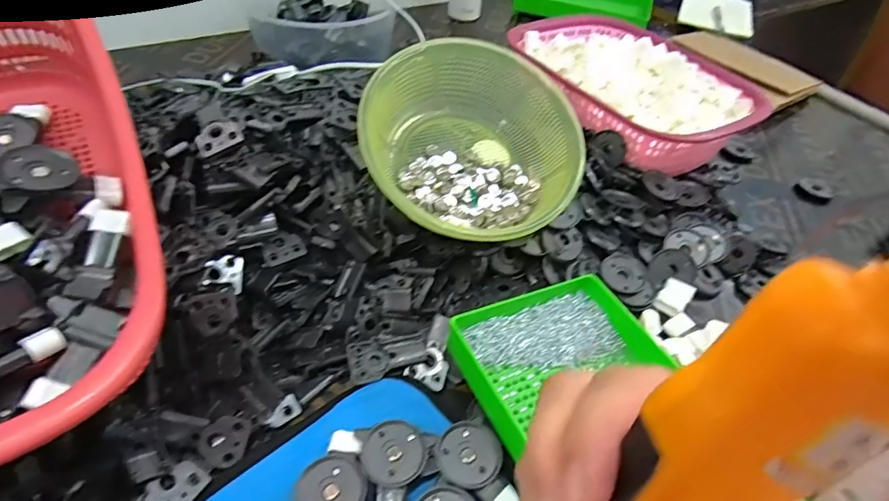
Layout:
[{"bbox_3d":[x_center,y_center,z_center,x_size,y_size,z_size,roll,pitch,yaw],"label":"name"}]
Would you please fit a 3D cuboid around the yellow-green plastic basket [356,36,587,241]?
[{"bbox_3d":[0.022,-0.091,0.447,0.190,0.080,0.187,24,62,0],"label":"yellow-green plastic basket"}]

